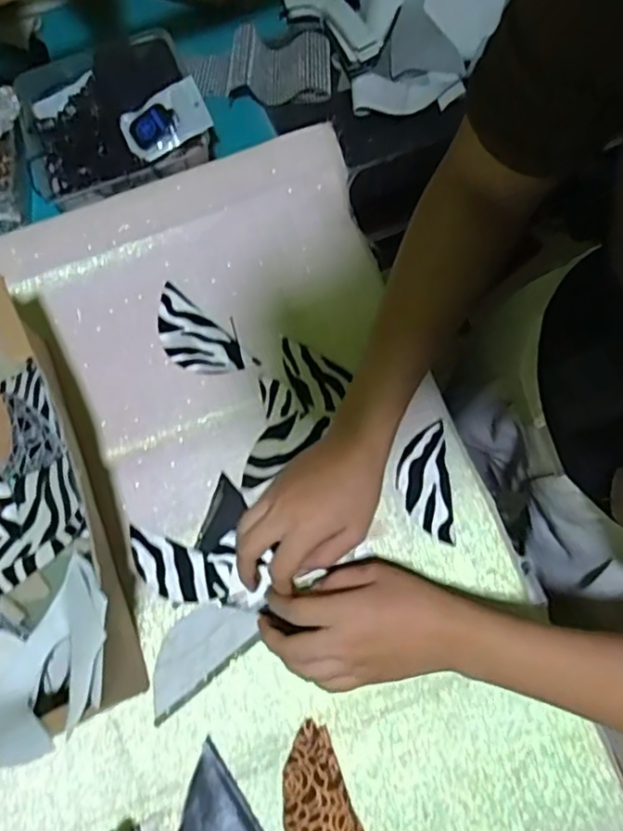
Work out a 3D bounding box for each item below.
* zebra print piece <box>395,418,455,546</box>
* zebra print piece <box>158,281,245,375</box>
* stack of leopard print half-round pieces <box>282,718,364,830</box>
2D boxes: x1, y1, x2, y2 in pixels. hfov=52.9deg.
[{"bbox_3d":[0.094,0.056,0.522,0.044,0.007,0.096,-7,75,6],"label":"zebra print piece"},{"bbox_3d":[-0.107,-0.070,0.564,0.099,0.009,0.052,42,76,13],"label":"zebra print piece"},{"bbox_3d":[0.007,0.284,0.446,0.050,0.009,0.111,-24,73,-7],"label":"stack of leopard print half-round pieces"}]

